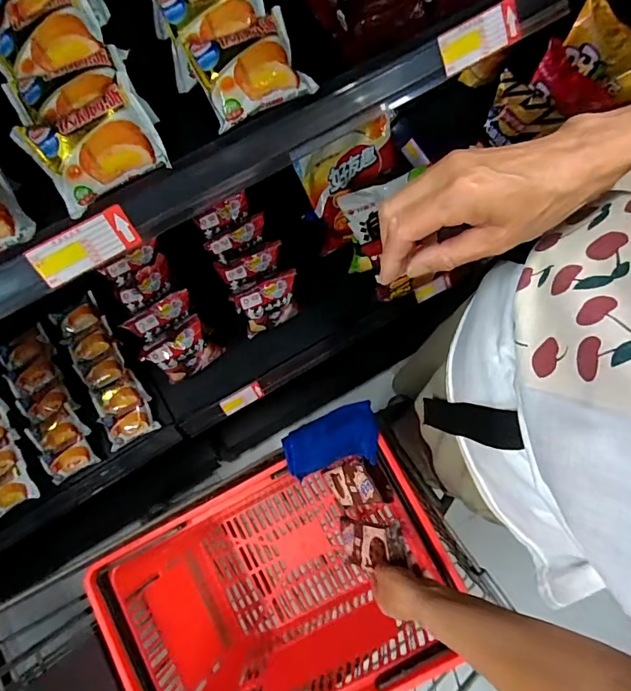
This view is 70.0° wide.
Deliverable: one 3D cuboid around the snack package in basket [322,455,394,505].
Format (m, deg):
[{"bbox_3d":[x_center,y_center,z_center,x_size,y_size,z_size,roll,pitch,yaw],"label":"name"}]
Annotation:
[{"bbox_3d":[0.059,0.229,0.749,0.025,0.201,0.080,-22,78,-23],"label":"snack package in basket"}]

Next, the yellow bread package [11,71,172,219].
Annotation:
[{"bbox_3d":[-0.187,-0.172,0.384,0.102,0.078,0.045,-38,35,-8],"label":"yellow bread package"}]

